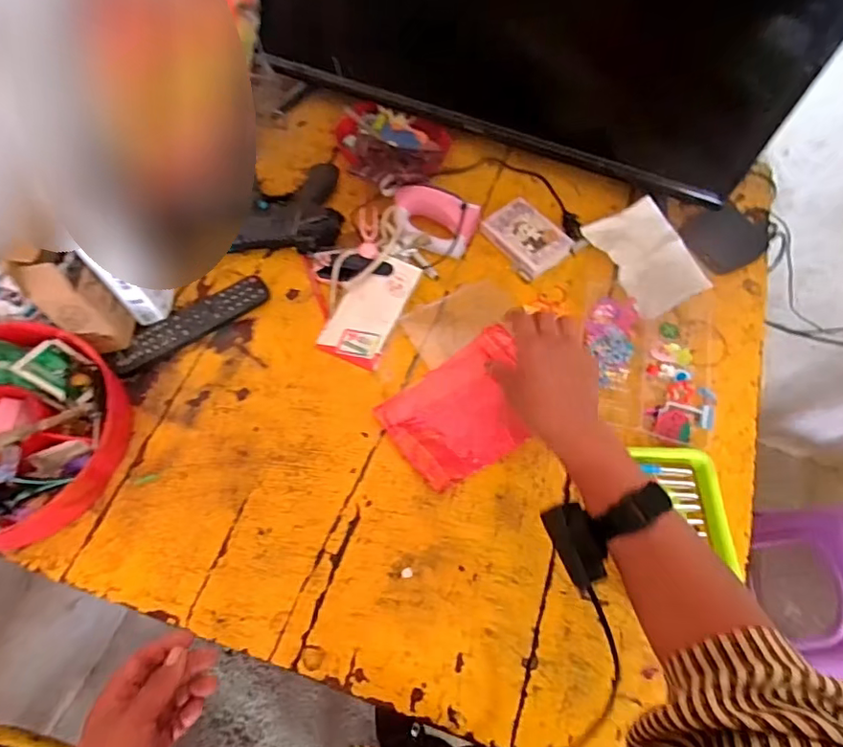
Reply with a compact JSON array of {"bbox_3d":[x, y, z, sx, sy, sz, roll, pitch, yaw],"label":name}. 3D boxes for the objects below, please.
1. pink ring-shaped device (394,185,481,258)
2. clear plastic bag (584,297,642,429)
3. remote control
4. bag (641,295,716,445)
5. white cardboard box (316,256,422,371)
[{"bbox_3d":[0.012,-0.204,0.730,0.119,0.053,0.072,19,67,5],"label":"pink ring-shaped device"},{"bbox_3d":[0.240,-0.023,0.672,0.063,0.022,0.180,10,66,1],"label":"clear plastic bag"},{"bbox_3d":[-0.281,-0.062,0.664,0.193,0.022,0.044,-32,72,-15],"label":"remote control"},{"bbox_3d":[0.318,-0.012,0.663,0.095,0.028,0.197,13,66,2],"label":"bag"},{"bbox_3d":[-0.065,-0.085,0.681,0.078,0.028,0.152,21,67,6],"label":"white cardboard box"}]

